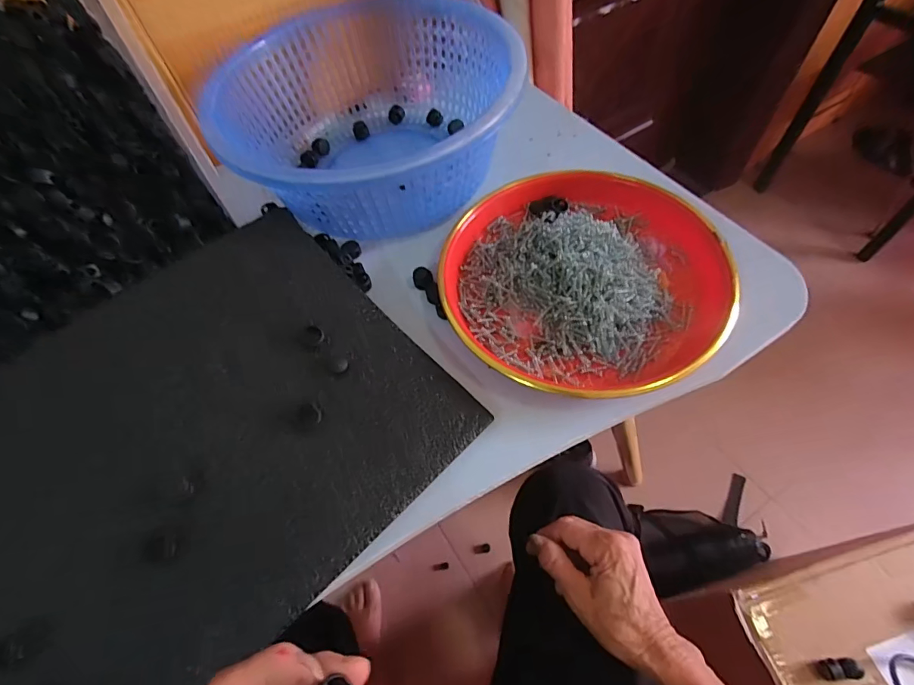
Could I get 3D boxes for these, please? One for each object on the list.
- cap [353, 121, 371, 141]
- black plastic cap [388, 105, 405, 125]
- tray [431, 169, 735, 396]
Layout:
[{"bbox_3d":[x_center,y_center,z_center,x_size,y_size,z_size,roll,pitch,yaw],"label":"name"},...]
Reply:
[{"bbox_3d":[-0.107,-0.238,0.499,0.017,0.018,0.015,-16,58,-6],"label":"cap"},{"bbox_3d":[-0.069,-0.260,0.507,0.018,0.017,0.012,-5,58,2],"label":"black plastic cap"},{"bbox_3d":[0.098,-0.058,0.357,0.216,0.032,0.197,-2,58,3],"label":"tray"}]

